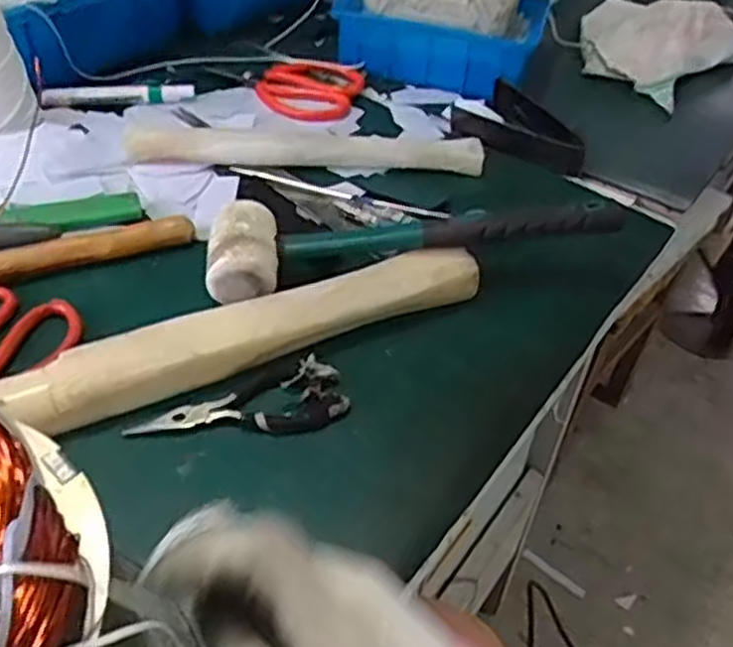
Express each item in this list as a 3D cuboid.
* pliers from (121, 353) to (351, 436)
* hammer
[{"bbox_3d":[-0.073,0.053,0.460,0.125,0.011,0.046,-16,47,-19],"label":"pliers"},{"bbox_3d":[0.029,-0.063,0.539,0.278,0.043,0.068,-5,45,-9],"label":"hammer"}]

